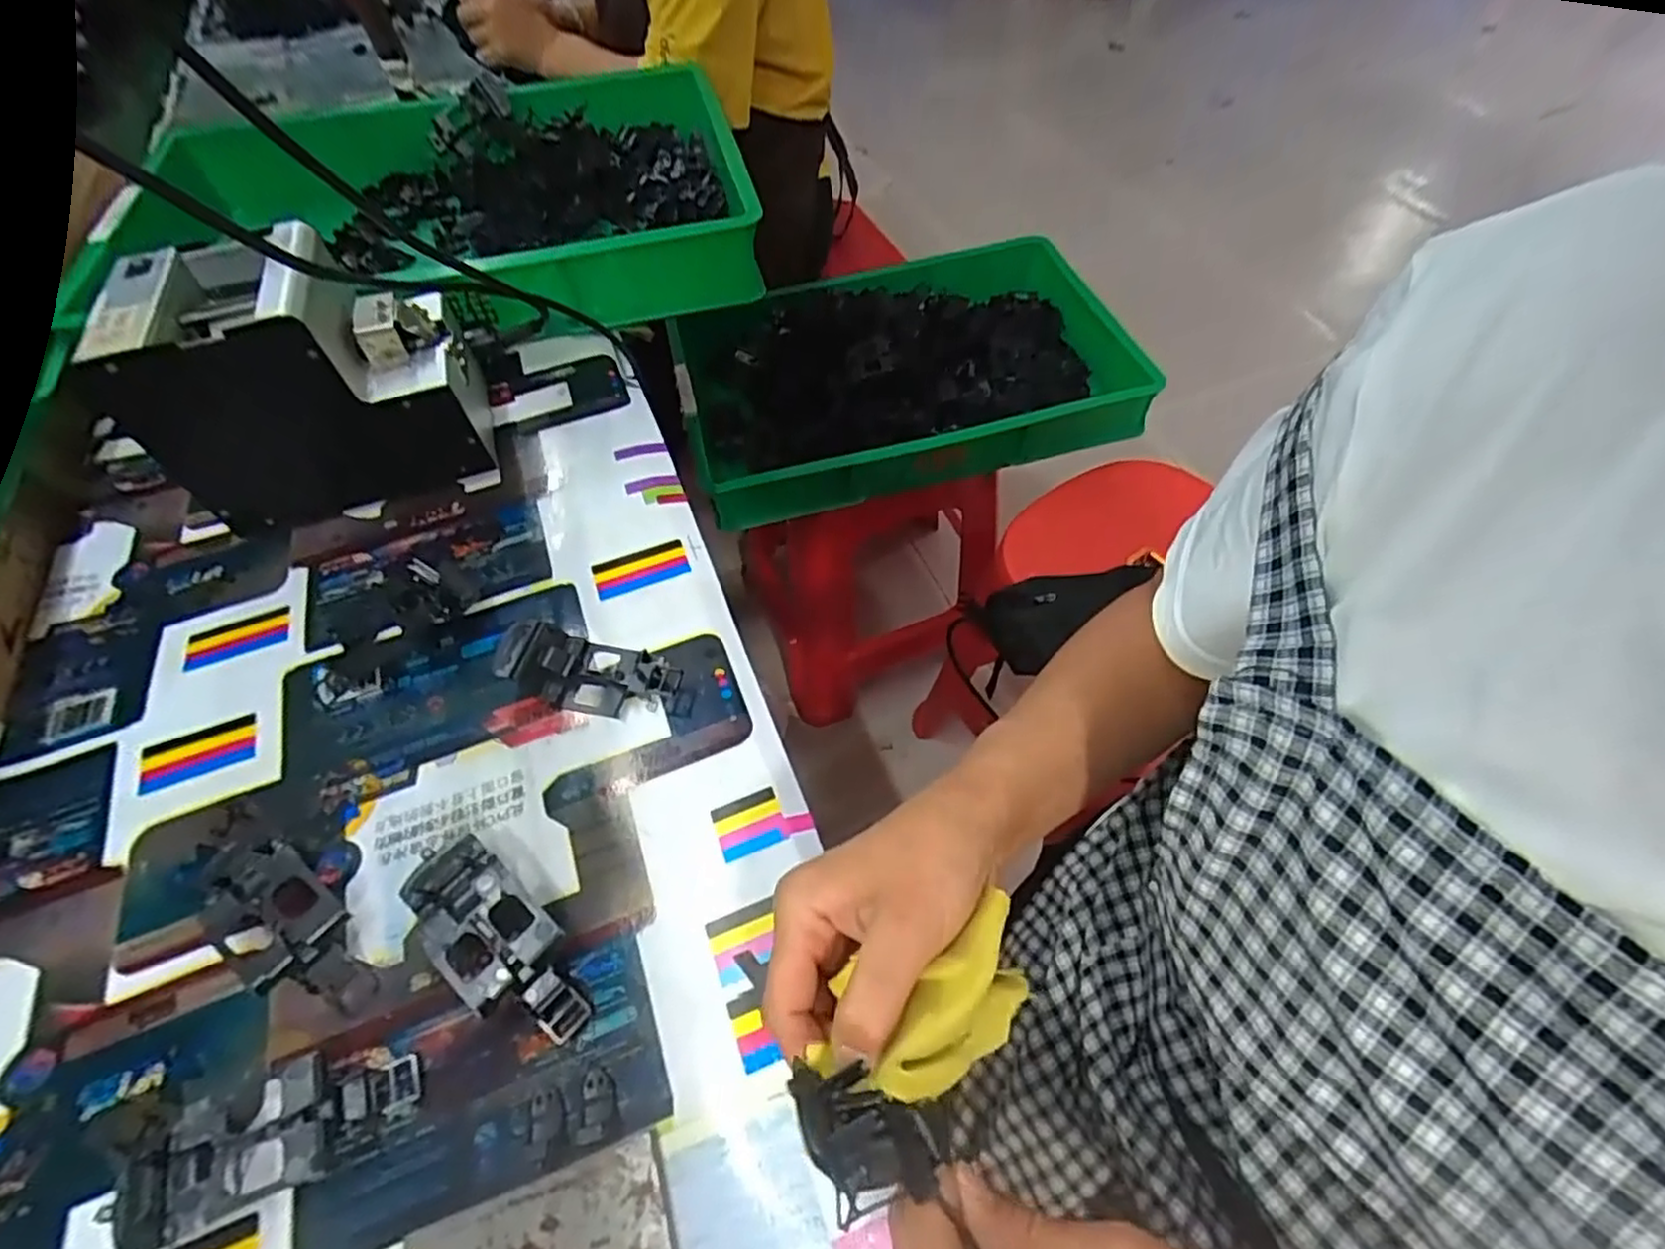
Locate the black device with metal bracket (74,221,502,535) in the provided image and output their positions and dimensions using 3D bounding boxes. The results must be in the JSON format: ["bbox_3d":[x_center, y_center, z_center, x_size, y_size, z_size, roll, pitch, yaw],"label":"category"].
[{"bbox_3d":[-0.353,-0.169,0.495,0.176,0.149,0.113,-17,57,-9],"label":"black device with metal bracket"}]

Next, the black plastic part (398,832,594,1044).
[{"bbox_3d":[-0.160,0.149,0.340,0.108,0.033,0.046,33,63,22],"label":"black plastic part"}]

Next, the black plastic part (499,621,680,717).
[{"bbox_3d":[-0.145,0.028,0.430,0.104,0.021,0.046,14,56,-3],"label":"black plastic part"}]

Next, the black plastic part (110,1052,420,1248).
[{"bbox_3d":[-0.235,0.212,0.301,0.103,0.032,0.048,-17,57,-9],"label":"black plastic part"}]

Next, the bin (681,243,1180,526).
[{"bbox_3d":[0.085,-0.320,0.903,0.542,0.121,0.349,-11,56,-3],"label":"bin"}]

